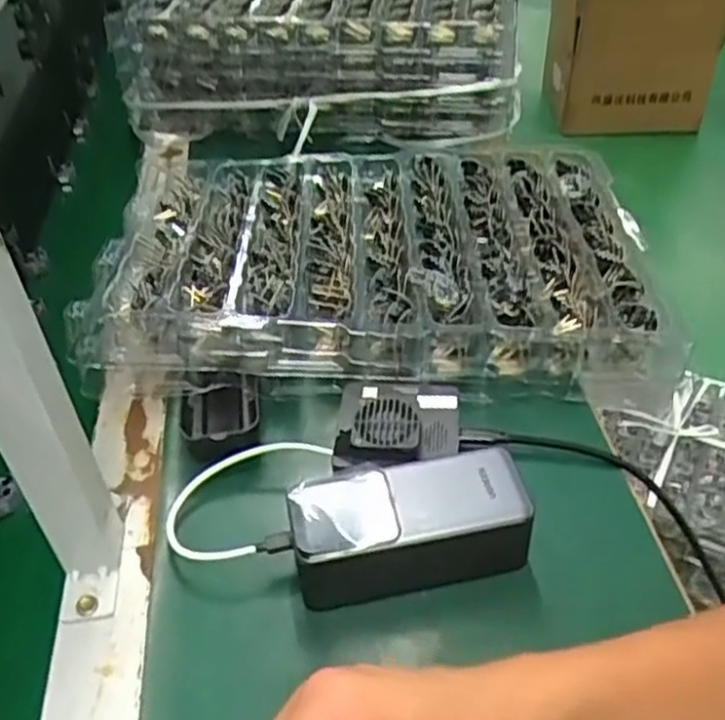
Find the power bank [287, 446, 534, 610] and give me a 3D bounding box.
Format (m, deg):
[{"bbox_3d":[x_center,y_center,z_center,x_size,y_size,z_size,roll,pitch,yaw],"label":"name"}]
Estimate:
[{"bbox_3d":[0.026,0.093,0.431,0.128,0.053,0.057,-8,43,-5],"label":"power bank"}]

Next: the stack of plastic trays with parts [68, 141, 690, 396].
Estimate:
[{"bbox_3d":[0.014,-0.090,0.589,0.414,0.049,0.297,1,43,5],"label":"stack of plastic trays with parts"}]

